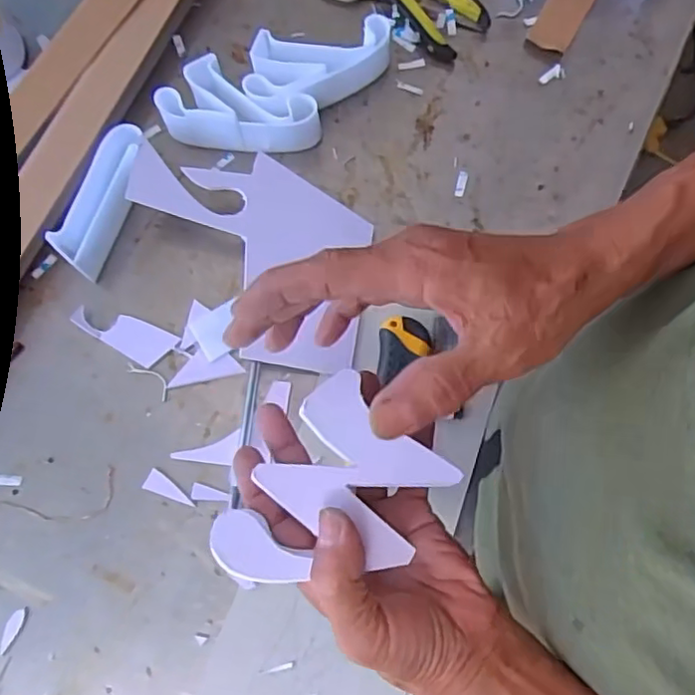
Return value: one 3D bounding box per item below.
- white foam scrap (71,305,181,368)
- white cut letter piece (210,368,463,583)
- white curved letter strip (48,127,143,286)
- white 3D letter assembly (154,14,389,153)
[{"bbox_3d":[-0.185,-0.012,0.516,0.087,0.006,0.033,25,77,6],"label":"white foam scrap"},{"bbox_3d":[-0.006,0.074,0.299,0.079,0.008,0.106,35,79,9],"label":"white cut letter piece"},{"bbox_3d":[-0.204,-0.123,0.527,0.041,0.040,0.127,21,77,6],"label":"white curved letter strip"},{"bbox_3d":[-0.060,-0.223,0.550,0.206,0.041,0.104,-8,76,-2],"label":"white 3D letter assembly"}]

